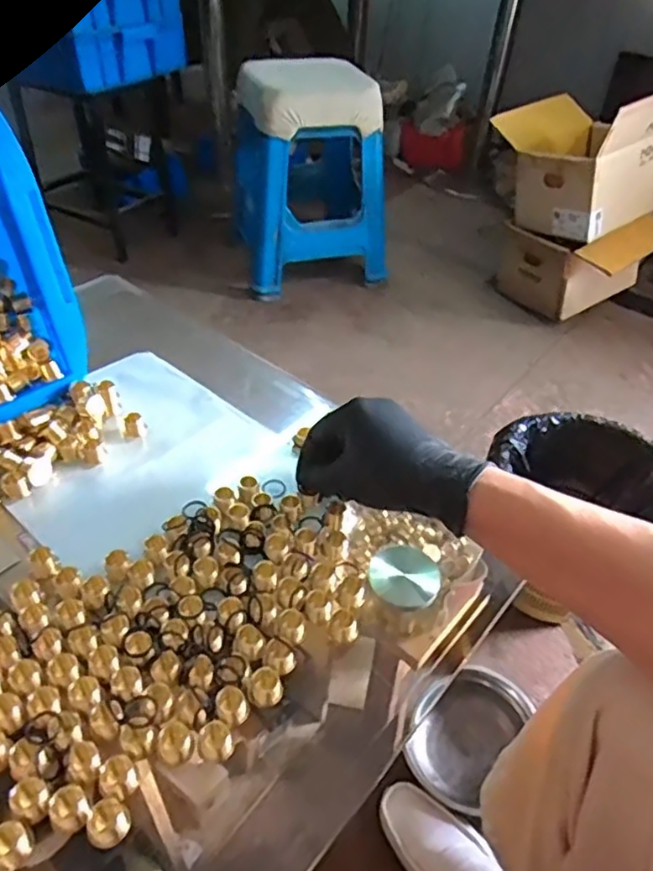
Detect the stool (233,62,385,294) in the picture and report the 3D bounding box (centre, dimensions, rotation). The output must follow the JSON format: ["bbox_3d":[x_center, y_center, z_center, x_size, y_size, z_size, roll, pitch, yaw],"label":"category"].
[{"bbox_3d":[-0.043,-0.680,1.647,0.367,0.512,0.336,-7,43,-12],"label":"stool"}]

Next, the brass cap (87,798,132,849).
[{"bbox_3d":[-0.116,0.206,0.335,0.021,0.016,0.018,-32,53,-33],"label":"brass cap"}]

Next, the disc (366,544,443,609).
[{"bbox_3d":[0.059,0.106,0.473,0.058,0.009,0.044,8,75,-16],"label":"disc"}]

